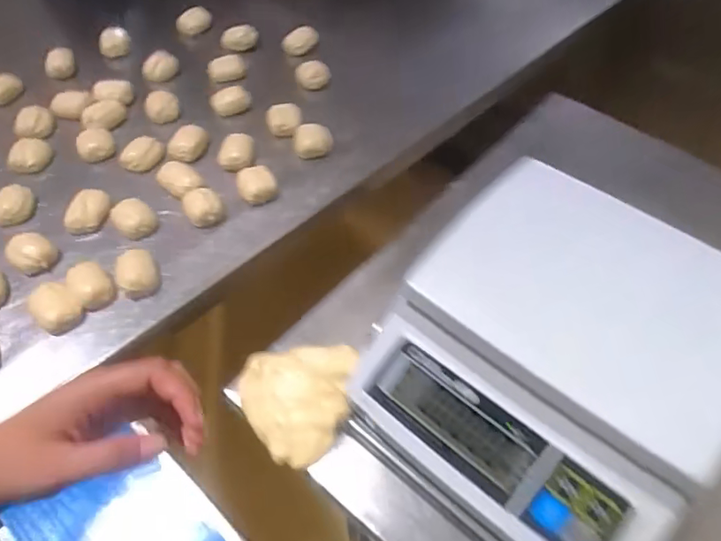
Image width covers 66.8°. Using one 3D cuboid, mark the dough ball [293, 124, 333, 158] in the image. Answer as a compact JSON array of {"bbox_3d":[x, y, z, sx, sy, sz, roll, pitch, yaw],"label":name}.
[{"bbox_3d":[-0.070,-0.187,0.805,0.056,0.032,0.054,-8,53,-7],"label":"dough ball"}]

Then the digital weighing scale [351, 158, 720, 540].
[{"bbox_3d":[0.153,0.063,0.421,0.262,0.111,0.253,35,60,23],"label":"digital weighing scale"}]

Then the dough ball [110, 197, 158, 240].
[{"bbox_3d":[-0.294,-0.068,0.711,0.051,0.030,0.058,-34,60,-24],"label":"dough ball"}]

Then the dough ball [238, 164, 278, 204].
[{"bbox_3d":[-0.142,-0.116,0.751,0.052,0.028,0.053,0,52,-1],"label":"dough ball"}]

